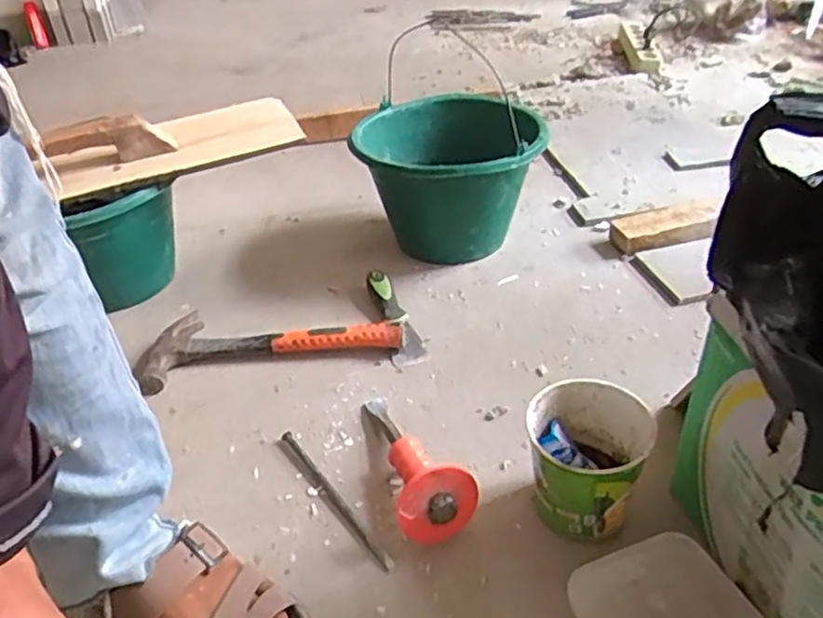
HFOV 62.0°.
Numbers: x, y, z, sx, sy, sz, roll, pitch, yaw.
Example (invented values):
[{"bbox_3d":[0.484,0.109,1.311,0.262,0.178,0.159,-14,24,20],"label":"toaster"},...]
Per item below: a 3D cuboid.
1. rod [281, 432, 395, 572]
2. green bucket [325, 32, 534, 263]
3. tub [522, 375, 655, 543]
[{"bbox_3d":[-0.078,0.185,0.678,0.012,0.011,0.197,-25,42,-26],"label":"rod"},{"bbox_3d":[0.047,-0.201,1.023,0.258,0.204,0.291,-9,37,-7],"label":"green bucket"},{"bbox_3d":[0.154,0.142,0.623,0.100,0.113,0.099,-2,36,2],"label":"tub"}]

